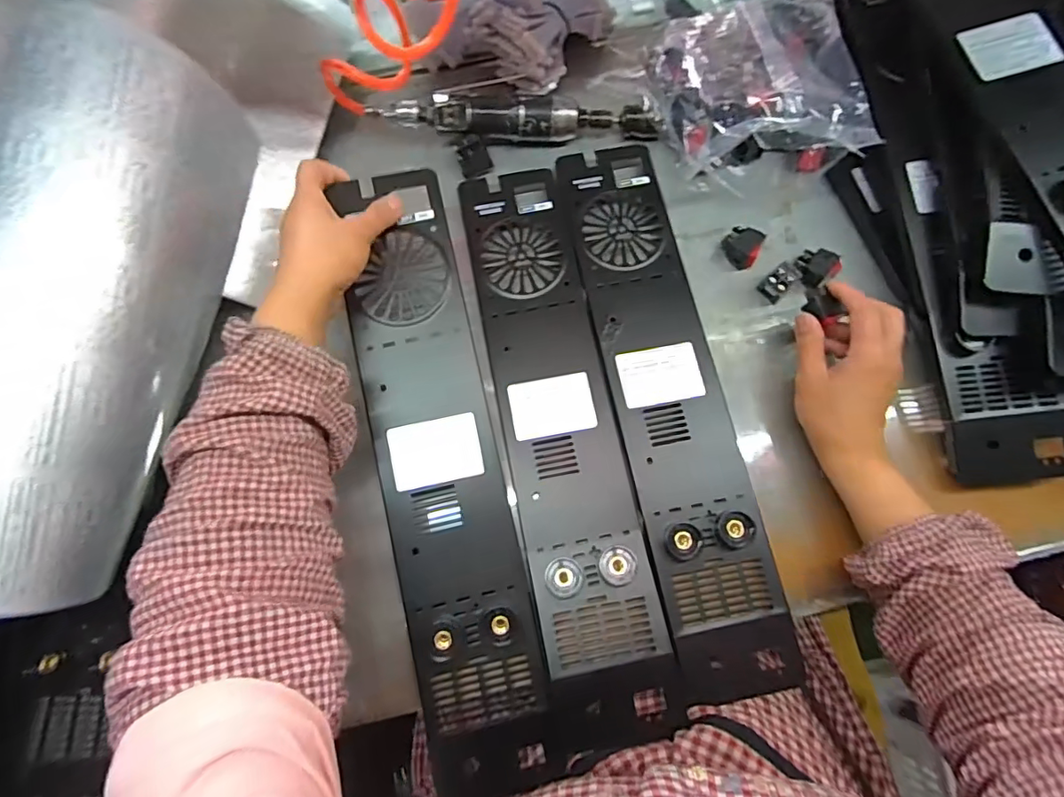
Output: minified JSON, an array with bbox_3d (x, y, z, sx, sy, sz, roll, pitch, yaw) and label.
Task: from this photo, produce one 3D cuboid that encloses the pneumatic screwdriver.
[{"bbox_3d":[-0.014,-0.281,0.535,0.284,0.037,0.039,-3,75,-1],"label":"pneumatic screwdriver"}]

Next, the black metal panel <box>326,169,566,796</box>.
[{"bbox_3d":[-0.071,0.059,0.432,0.098,0.020,0.489,-11,84,-3],"label":"black metal panel"}]

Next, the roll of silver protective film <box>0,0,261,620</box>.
[{"bbox_3d":[-0.349,-0.058,0.369,0.200,0.152,0.387,4,75,1],"label":"roll of silver protective film"}]

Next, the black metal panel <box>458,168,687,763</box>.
[{"bbox_3d":[0.024,0.023,0.462,0.097,0.012,0.492,-11,75,-3],"label":"black metal panel"}]

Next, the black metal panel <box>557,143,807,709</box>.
[{"bbox_3d":[0.120,-0.006,0.470,0.095,0.010,0.491,-10,75,-3],"label":"black metal panel"}]

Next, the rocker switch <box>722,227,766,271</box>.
[{"bbox_3d":[0.200,-0.145,0.511,0.033,0.022,0.032,22,76,6],"label":"rocker switch"}]

